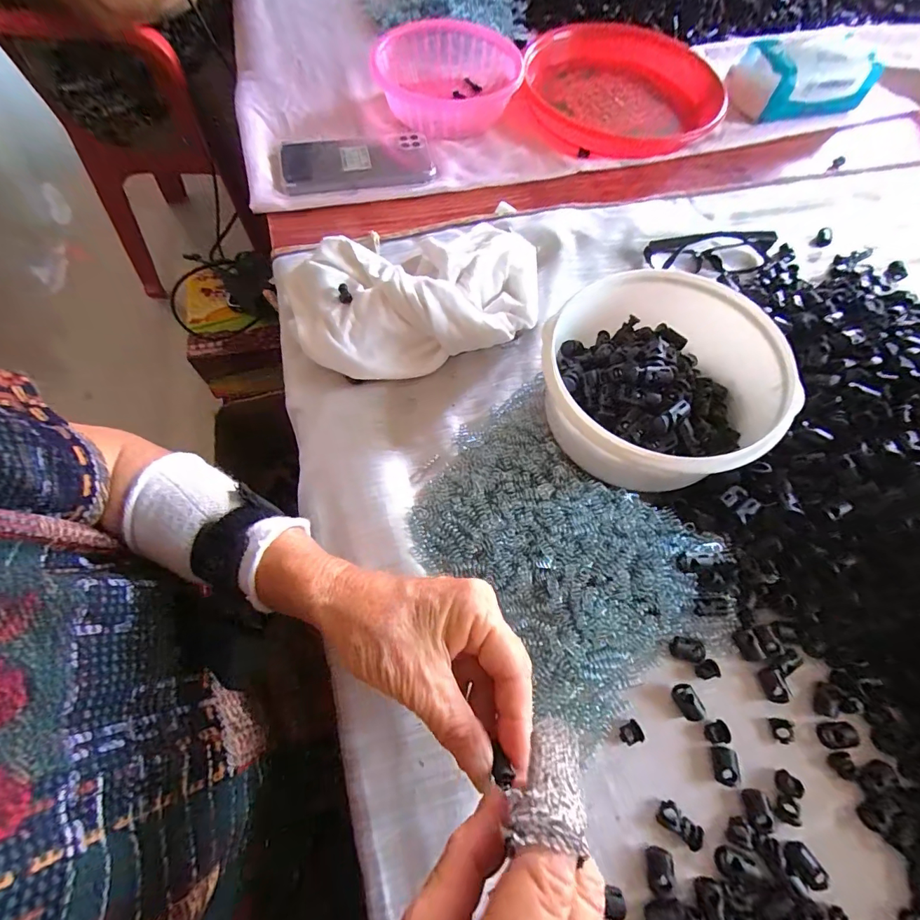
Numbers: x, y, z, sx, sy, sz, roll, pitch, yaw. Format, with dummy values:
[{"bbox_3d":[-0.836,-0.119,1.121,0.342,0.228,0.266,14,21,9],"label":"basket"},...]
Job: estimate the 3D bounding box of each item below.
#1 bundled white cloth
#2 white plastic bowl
[{"bbox_3d":[-0.039,-0.141,0.377,0.220,0.061,0.123,-12,66,-7],"label":"bundled white cloth"},{"bbox_3d":[0.150,-0.053,0.330,0.174,0.091,0.166,1,65,-1],"label":"white plastic bowl"}]

